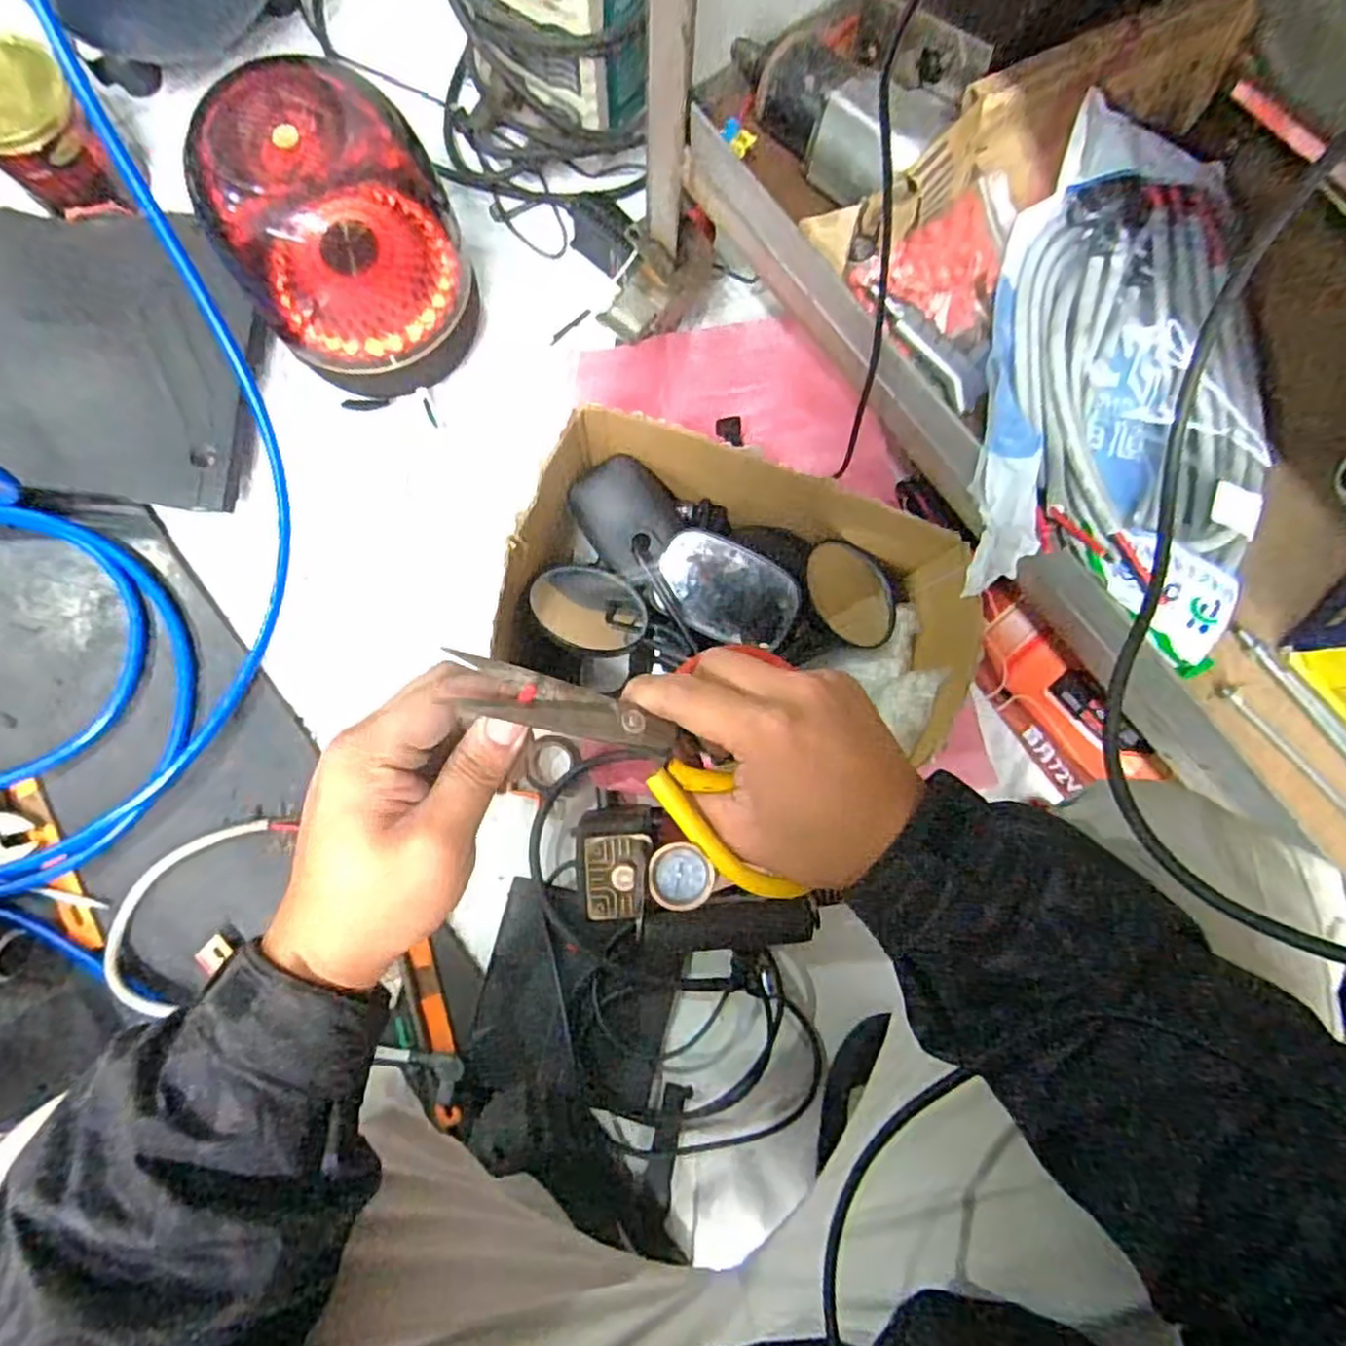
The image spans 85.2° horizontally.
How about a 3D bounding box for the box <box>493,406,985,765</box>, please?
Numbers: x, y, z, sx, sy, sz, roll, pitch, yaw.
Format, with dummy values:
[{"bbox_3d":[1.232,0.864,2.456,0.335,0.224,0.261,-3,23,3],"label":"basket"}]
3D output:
[{"bbox_3d":[0.056,-0.067,0.669,0.375,0.165,0.215,12,82,0],"label":"box"}]

